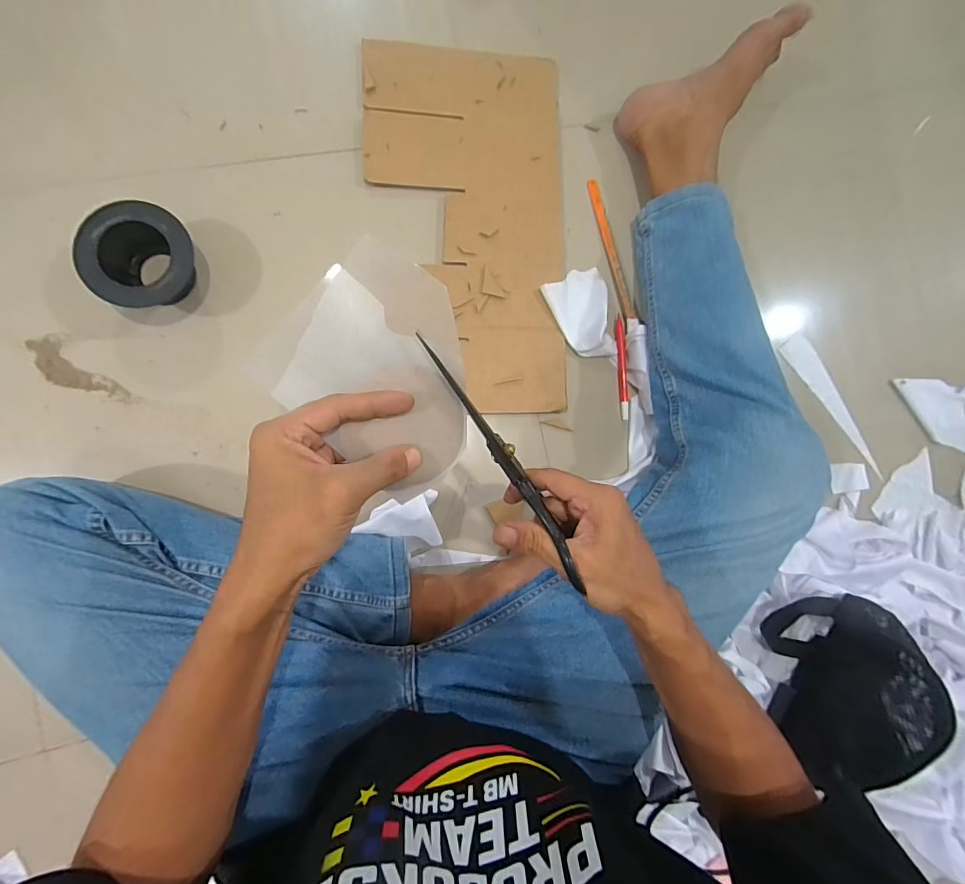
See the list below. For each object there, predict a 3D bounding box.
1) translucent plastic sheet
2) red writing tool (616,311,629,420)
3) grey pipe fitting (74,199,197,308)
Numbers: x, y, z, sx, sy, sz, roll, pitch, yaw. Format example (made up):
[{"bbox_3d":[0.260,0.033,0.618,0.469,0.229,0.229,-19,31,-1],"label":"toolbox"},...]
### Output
[{"bbox_3d":[-0.057,-0.045,0.295,0.126,0.005,0.126,32,95,-17],"label":"translucent plastic sheet"},{"bbox_3d":[0.179,-0.094,0.562,0.014,0.008,0.128,-6,88,-8],"label":"red writing tool"},{"bbox_3d":[-0.359,-0.193,0.475,0.099,0.056,0.104,0,88,-7],"label":"grey pipe fitting"}]

